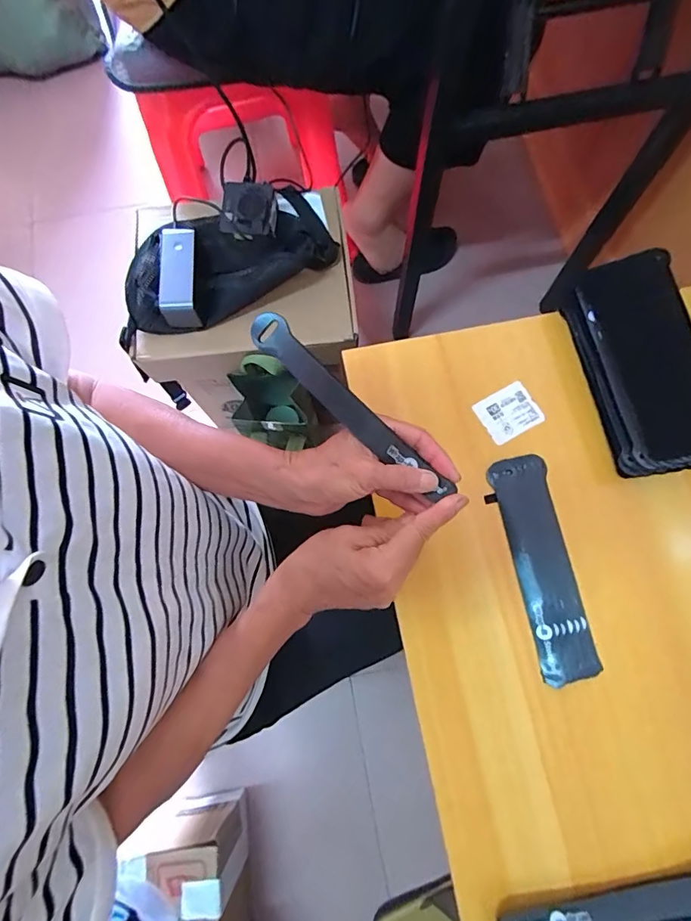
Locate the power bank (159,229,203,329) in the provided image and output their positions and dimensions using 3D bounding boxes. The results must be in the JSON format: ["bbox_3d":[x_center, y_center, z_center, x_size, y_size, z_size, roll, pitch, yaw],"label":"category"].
[{"bbox_3d":[-0.232,-0.257,0.632,0.048,0.047,0.135,-7,75,2],"label":"power bank"}]

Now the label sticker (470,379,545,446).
[{"bbox_3d":[0.164,-0.048,0.456,0.057,0.004,0.049,-29,81,-6],"label":"label sticker"}]

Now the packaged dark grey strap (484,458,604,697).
[{"bbox_3d":[0.181,0.095,0.415,0.056,0.008,0.198,-10,74,-1],"label":"packaged dark grey strap"}]

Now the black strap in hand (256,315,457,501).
[{"bbox_3d":[0.005,-0.037,0.335,0.187,0.010,0.024,44,115,-2],"label":"black strap in hand"}]

